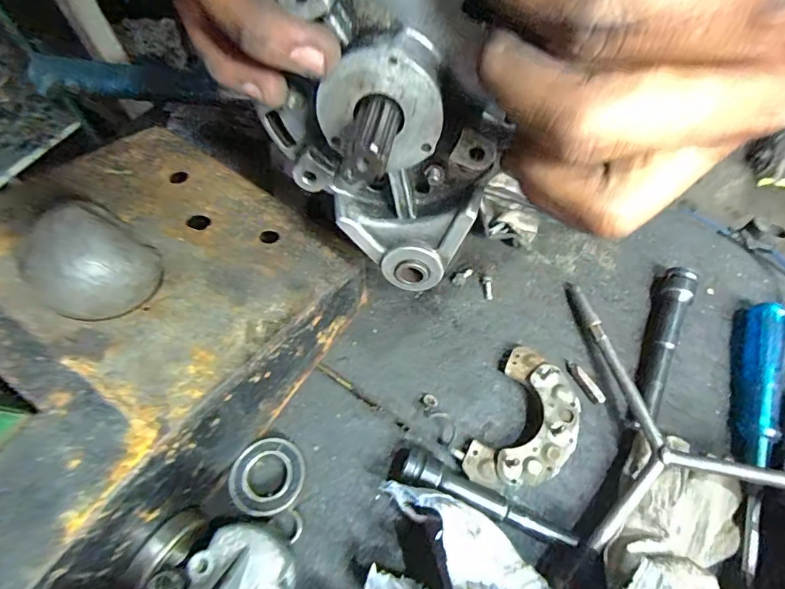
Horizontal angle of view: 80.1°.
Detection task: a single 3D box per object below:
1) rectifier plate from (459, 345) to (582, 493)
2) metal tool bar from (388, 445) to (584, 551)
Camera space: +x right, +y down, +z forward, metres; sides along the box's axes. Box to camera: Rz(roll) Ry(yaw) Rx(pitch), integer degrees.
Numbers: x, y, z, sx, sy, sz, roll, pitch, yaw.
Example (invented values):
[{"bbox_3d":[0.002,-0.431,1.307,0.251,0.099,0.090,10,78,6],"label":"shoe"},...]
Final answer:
[{"bbox_3d":[0.089,0.086,0.306,0.055,0.022,0.094,26,66,12],"label":"rectifier plate"},{"bbox_3d":[0.054,0.121,0.277,0.115,0.019,0.018,25,66,12],"label":"metal tool bar"}]

